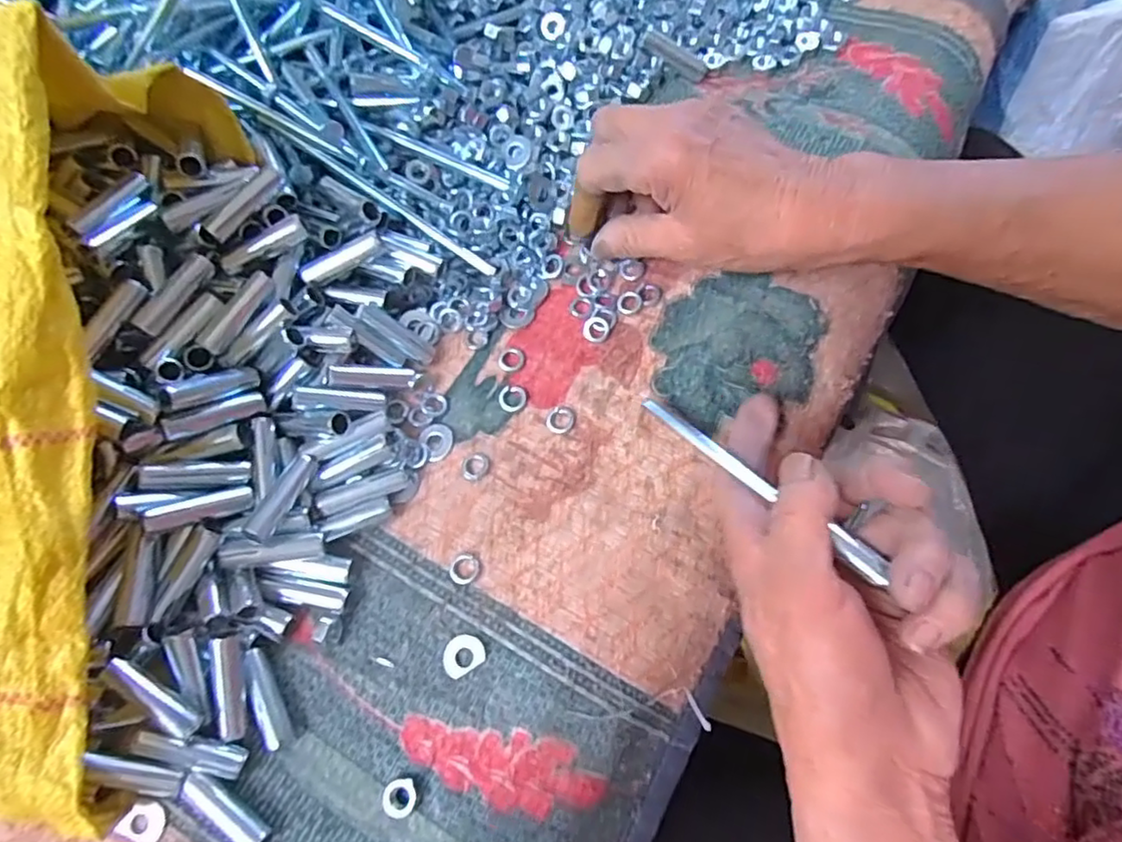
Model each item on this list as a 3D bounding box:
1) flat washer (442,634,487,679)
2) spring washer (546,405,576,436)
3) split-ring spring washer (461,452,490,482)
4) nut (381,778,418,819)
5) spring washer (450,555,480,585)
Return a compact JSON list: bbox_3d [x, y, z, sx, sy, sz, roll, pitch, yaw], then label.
[{"bbox_3d":[-0.042,0.100,0.276,0.018,0.004,0.015,-30,71,-9],"label":"flat washer"},{"bbox_3d":[0.000,-0.001,0.317,0.014,0.004,0.014,15,71,8],"label":"spring washer"},{"bbox_3d":[-0.041,0.022,0.310,0.013,0.004,0.014,39,76,15],"label":"split-ring spring washer"},{"bbox_3d":[-0.064,0.150,0.256,0.013,0.005,0.013,-1,70,2],"label":"nut"},{"bbox_3d":[-0.044,0.067,0.291,0.013,0.004,0.014,-1,70,2],"label":"spring washer"}]

